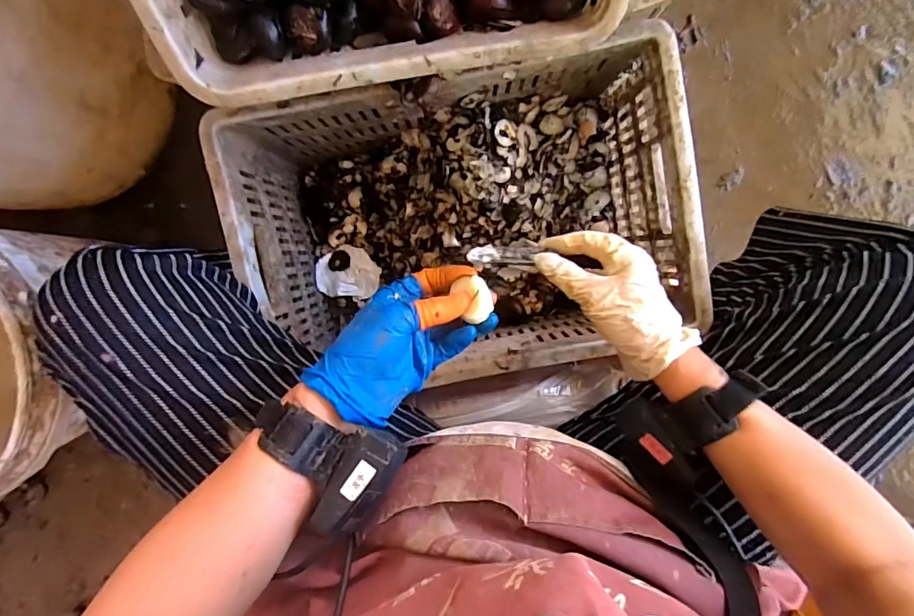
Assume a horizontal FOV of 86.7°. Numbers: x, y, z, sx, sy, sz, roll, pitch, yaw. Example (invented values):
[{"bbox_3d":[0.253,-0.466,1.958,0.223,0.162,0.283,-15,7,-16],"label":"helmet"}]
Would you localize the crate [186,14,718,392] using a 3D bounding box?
[{"bbox_3d":[0.011,-0.089,0.584,0.449,0.227,0.295,-11,97,1],"label":"crate"}]

